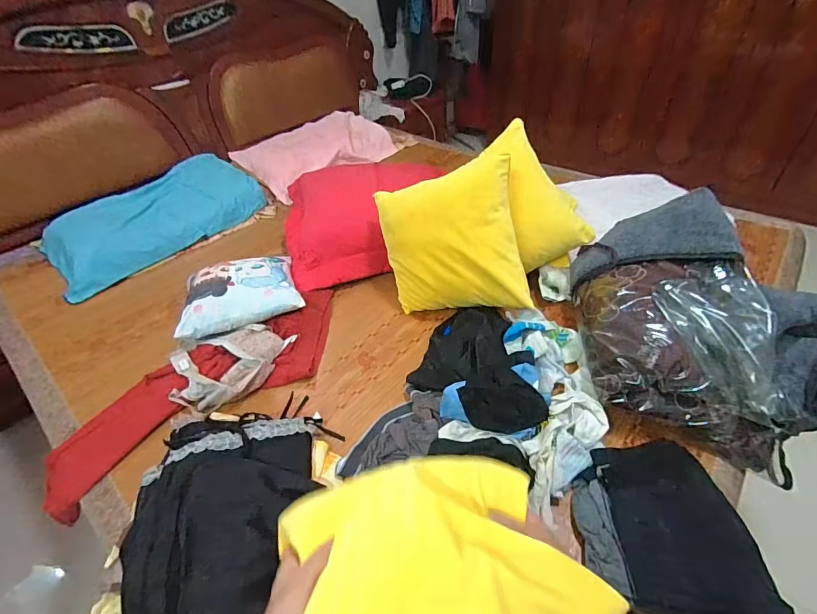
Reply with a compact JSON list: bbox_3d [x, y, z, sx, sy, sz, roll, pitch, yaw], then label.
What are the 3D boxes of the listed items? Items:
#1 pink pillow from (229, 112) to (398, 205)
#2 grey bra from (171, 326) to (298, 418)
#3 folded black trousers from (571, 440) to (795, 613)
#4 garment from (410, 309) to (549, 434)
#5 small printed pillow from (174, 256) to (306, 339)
[{"bbox_3d":[-0.403,-0.688,1.742,0.637,0.129,0.403,-36,50,-29],"label":"pink pillow"},{"bbox_3d":[-0.395,0.131,0.900,0.259,0.048,0.184,-15,43,-11],"label":"grey bra"},{"bbox_3d":[0.390,0.341,0.610,0.236,0.034,0.238,-7,60,2],"label":"folded black trousers"},{"bbox_3d":[0.135,0.107,0.838,0.244,0.083,0.332,-2,42,4],"label":"garment"},{"bbox_3d":[-0.435,-0.042,1.032,0.278,0.079,0.229,-16,43,-12],"label":"small printed pillow"}]

